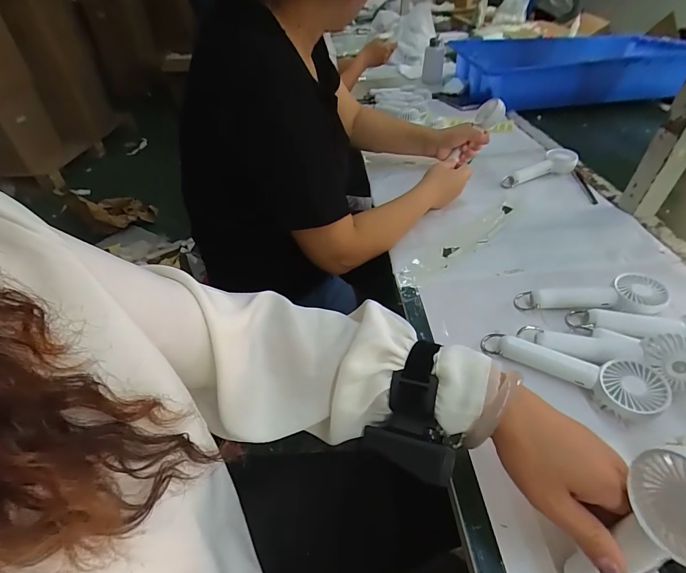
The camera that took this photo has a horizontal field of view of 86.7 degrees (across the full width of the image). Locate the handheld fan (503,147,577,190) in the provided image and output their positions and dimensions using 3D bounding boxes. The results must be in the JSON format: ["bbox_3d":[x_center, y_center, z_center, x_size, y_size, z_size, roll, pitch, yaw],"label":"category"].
[{"bbox_3d":[0.382,-0.231,0.715,0.155,0.039,0.056,-20,45,-17],"label":"handheld fan"}]

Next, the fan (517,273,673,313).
[{"bbox_3d":[0.303,0.012,0.452,0.162,0.036,0.055,1,43,5],"label":"fan"}]

